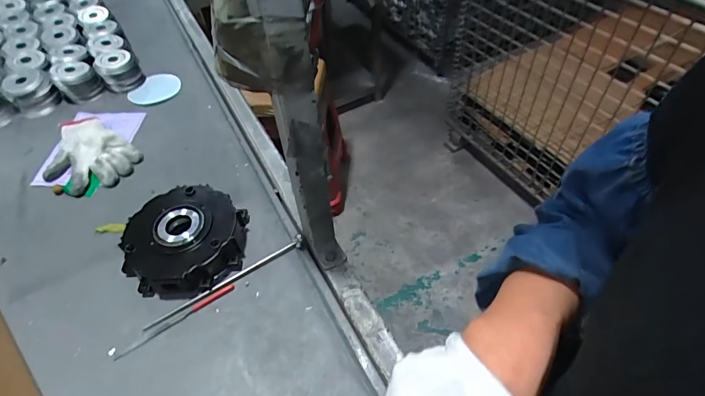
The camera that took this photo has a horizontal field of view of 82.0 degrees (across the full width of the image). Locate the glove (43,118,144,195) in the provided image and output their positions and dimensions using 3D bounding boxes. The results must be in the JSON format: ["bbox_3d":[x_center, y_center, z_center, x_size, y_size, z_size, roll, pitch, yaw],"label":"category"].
[{"bbox_3d":[-0.507,-0.082,0.774,0.186,0.033,0.142,28,56,23],"label":"glove"}]

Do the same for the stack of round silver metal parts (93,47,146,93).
[{"bbox_3d":[-0.535,-0.295,0.931,0.086,0.078,0.072,-27,54,-19],"label":"stack of round silver metal parts"}]

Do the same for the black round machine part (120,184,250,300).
[{"bbox_3d":[-0.259,0.062,0.631,0.173,0.057,0.172,-1,50,1],"label":"black round machine part"}]

